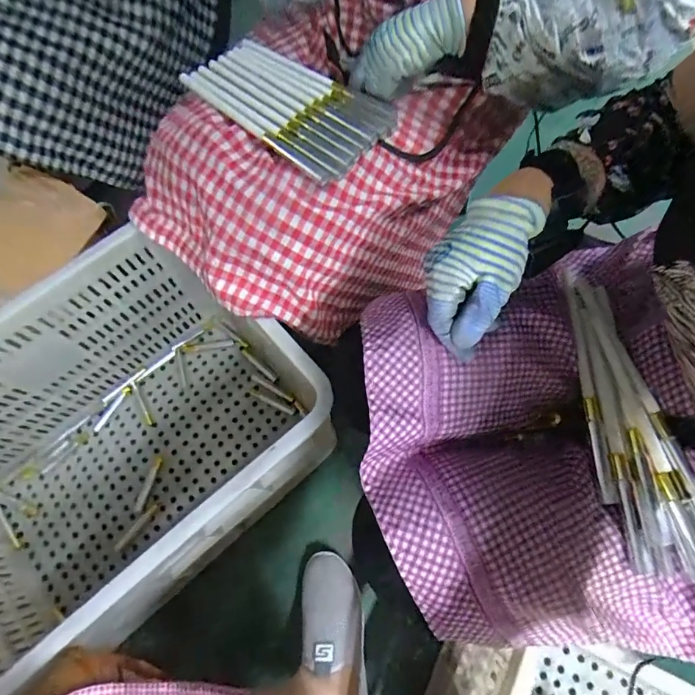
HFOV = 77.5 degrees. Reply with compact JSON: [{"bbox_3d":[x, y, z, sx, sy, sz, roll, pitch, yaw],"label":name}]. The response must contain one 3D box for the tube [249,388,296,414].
[{"bbox_3d":[-0.134,0.094,0.766,0.094,0.009,0.011,25,70,8],"label":"tube"}]

